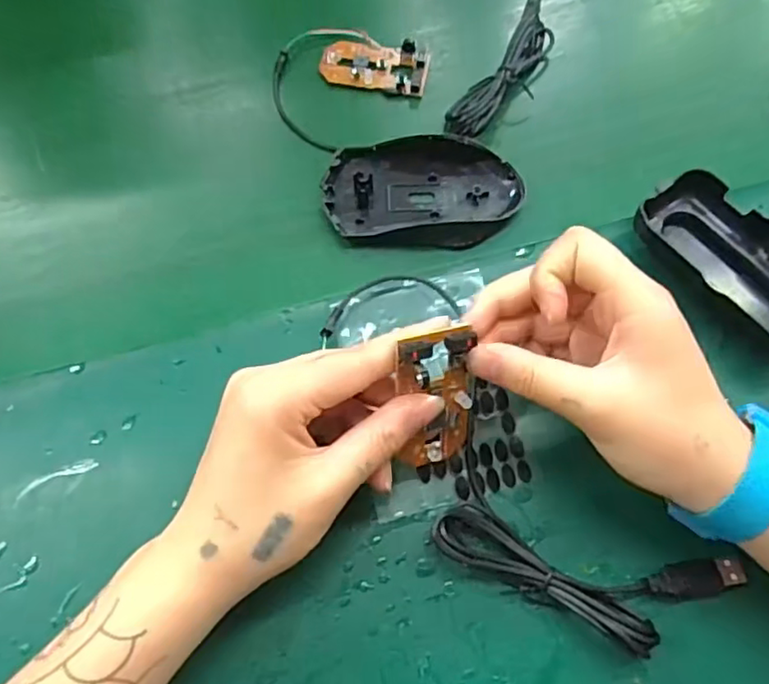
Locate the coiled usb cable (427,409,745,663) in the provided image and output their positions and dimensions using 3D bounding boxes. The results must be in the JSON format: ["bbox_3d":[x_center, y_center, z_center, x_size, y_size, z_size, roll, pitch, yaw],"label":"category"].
[{"bbox_3d":[0.088,0.095,0.285,0.134,0.019,0.058,26,70,12],"label":"coiled usb cable"}]

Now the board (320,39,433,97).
[{"bbox_3d":[-0.006,-0.180,0.406,0.067,0.019,0.036,9,67,5],"label":"board"}]

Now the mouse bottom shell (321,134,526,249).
[{"bbox_3d":[0.023,-0.089,0.369,0.112,0.015,0.063,-4,67,-1],"label":"mouse bottom shell"}]

